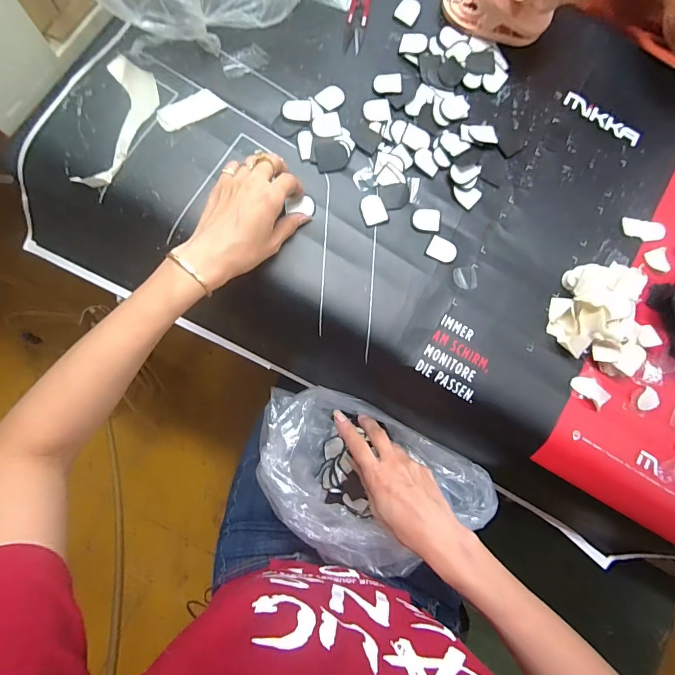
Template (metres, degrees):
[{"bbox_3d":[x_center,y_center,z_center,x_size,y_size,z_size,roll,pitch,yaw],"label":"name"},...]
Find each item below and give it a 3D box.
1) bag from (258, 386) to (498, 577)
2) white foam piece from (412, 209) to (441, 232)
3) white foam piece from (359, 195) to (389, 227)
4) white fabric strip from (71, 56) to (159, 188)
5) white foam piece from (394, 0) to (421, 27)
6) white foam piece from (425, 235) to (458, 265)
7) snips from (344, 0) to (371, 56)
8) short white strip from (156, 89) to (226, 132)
[{"bbox_3d":[0.042,0.169,0.439,0.277,0.110,0.162,22,81,-3],"label":"bag"},{"bbox_3d":[0.099,-0.131,0.428,0.030,0.004,0.025,5,83,-5],"label":"white foam piece"},{"bbox_3d":[0.039,-0.139,0.424,0.028,0.004,0.035,-17,85,-8],"label":"white foam piece"},{"bbox_3d":[-0.224,-0.221,0.402,0.056,0.007,0.142,13,82,-4],"label":"white fabric strip"},{"bbox_3d":[0.085,-0.387,0.460,0.026,0.004,0.034,31,81,-2],"label":"white foam piece"},{"bbox_3d":[0.115,-0.096,0.425,0.032,0.004,0.027,27,81,-2],"label":"white foam piece"},{"bbox_3d":[0.025,-0.376,0.448,0.022,0.012,0.099,11,82,-5],"label":"snips"},{"bbox_3d":[-0.158,-0.245,0.416,0.070,0.004,0.029,-32,87,-9],"label":"short white strip"}]

